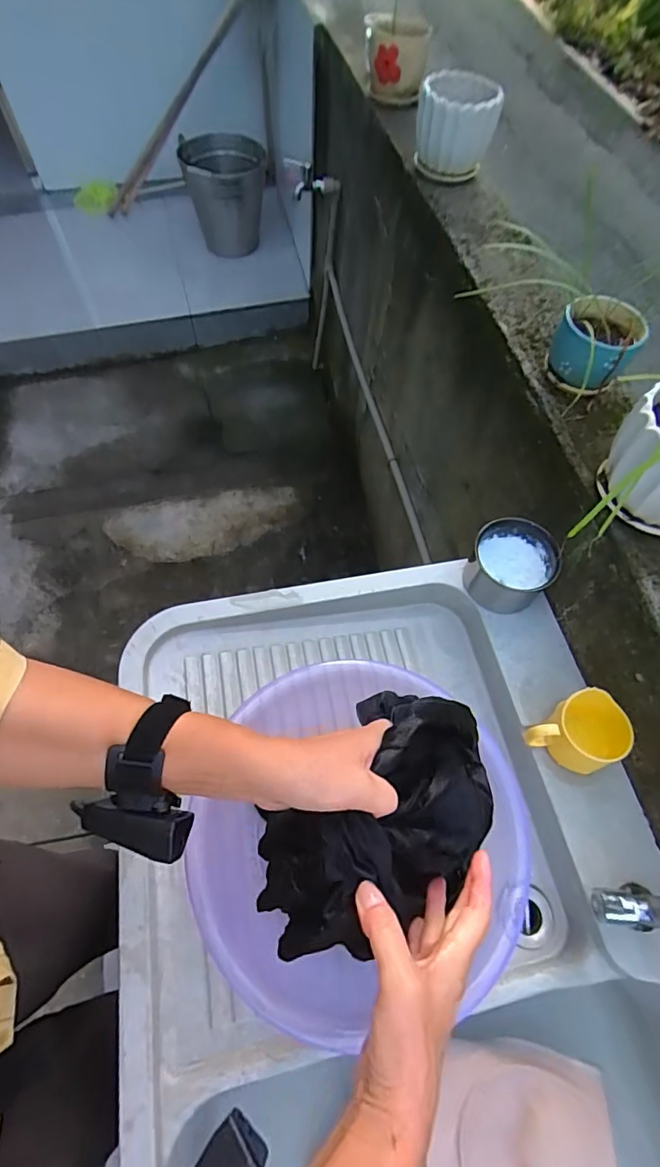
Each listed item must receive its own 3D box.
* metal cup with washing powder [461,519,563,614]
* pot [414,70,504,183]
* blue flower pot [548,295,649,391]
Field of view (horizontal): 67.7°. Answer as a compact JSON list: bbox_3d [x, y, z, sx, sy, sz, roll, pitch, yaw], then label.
[{"bbox_3d":[0.243,-0.026,0.660,0.102,0.077,0.107,1,63,-1],"label":"metal cup with washing powder"},{"bbox_3d":[0.226,-0.828,0.898,0.139,0.119,0.138,7,63,2],"label":"pot"},{"bbox_3d":[0.323,-0.292,0.602,0.091,0.076,0.088,1,63,-1],"label":"blue flower pot"}]

